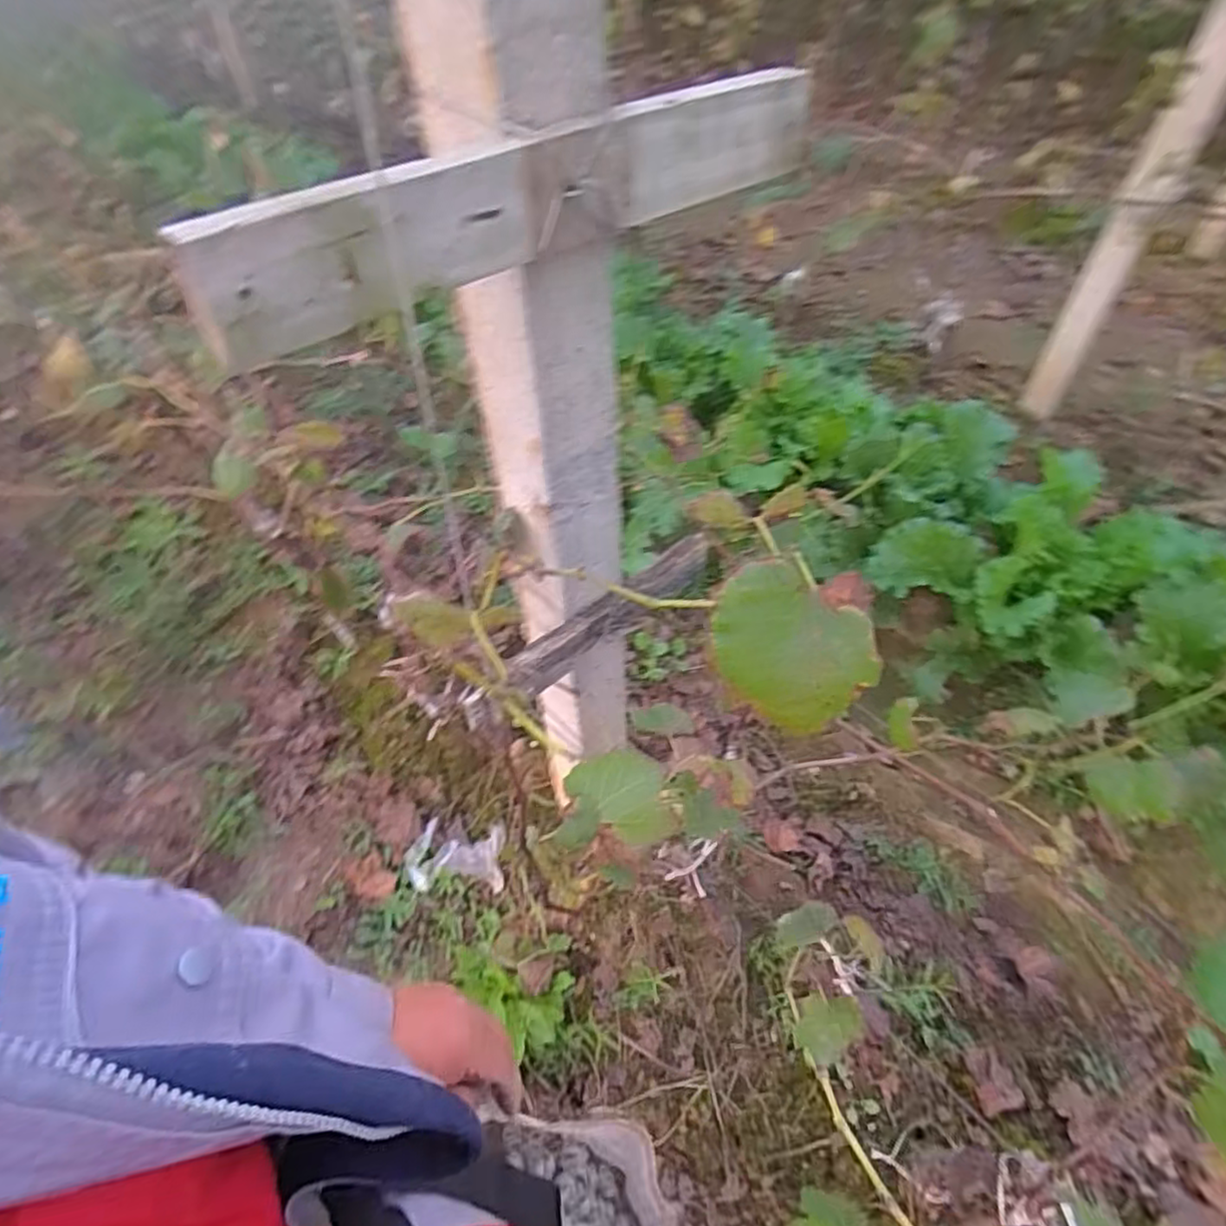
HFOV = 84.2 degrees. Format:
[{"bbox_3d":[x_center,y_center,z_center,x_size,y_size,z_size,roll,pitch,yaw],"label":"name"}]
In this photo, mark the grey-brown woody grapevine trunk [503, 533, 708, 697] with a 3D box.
[{"bbox_3d":[-0.001,0.007,0.867,0.315,0.073,0.052,-31,56,-23],"label":"grey-brown woody grapevine trunk"}]

